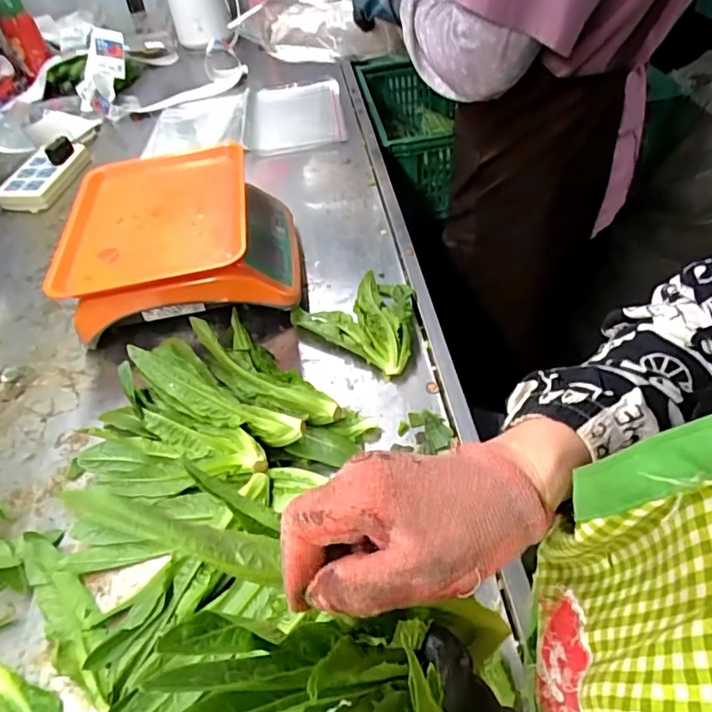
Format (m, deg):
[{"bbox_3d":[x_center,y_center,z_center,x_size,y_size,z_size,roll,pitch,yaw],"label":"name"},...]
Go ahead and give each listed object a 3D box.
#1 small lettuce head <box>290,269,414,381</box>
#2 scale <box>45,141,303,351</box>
[{"bbox_3d":[0.016,-0.052,0.677,0.163,0.033,0.123,29,57,27],"label":"small lettuce head"},{"bbox_3d":[-0.224,-0.157,0.730,0.277,0.124,0.278,-9,49,-2],"label":"scale"}]

